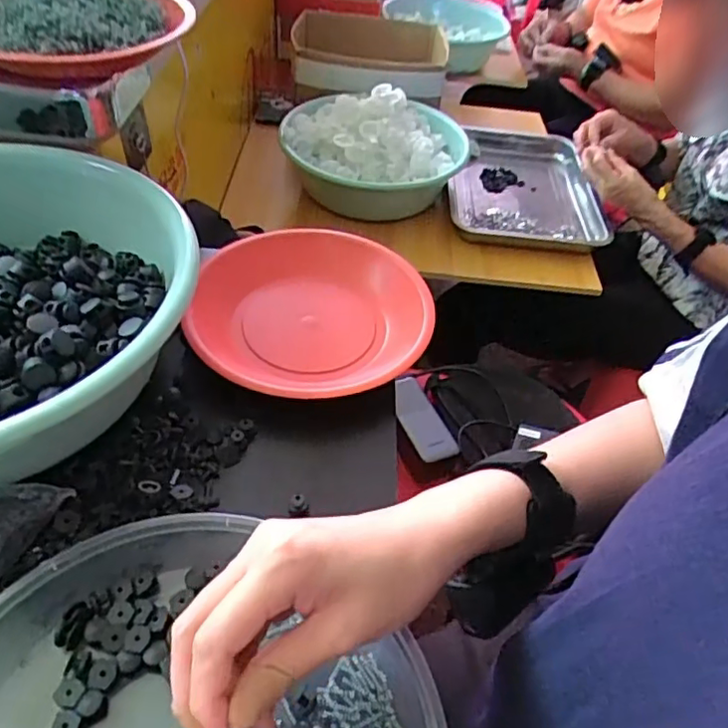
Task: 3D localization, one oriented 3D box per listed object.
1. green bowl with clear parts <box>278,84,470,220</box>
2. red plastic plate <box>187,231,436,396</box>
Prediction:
[{"bbox_3d":[0.029,-0.358,1.001,0.313,0.123,0.265,-1,47,-9],"label":"green bowl with clear parts"},{"bbox_3d":[-0.040,-0.041,0.485,0.180,0.031,0.184,4,46,-4],"label":"red plastic plate"}]

